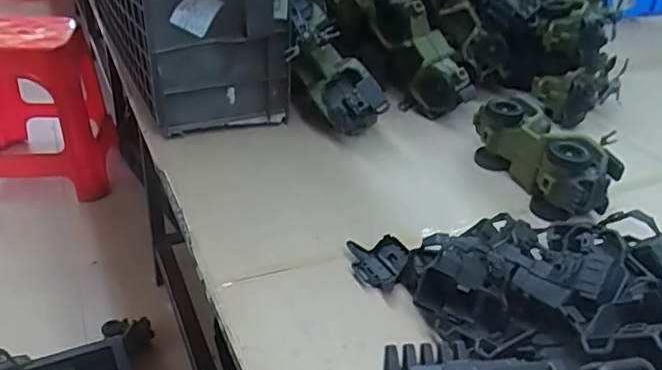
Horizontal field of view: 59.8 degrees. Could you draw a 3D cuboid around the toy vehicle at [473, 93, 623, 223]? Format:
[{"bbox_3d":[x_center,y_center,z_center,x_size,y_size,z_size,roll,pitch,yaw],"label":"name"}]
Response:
[{"bbox_3d":[0.248,-0.036,0.683,0.081,0.083,0.199,-9,35,-19],"label":"toy vehicle"}]

